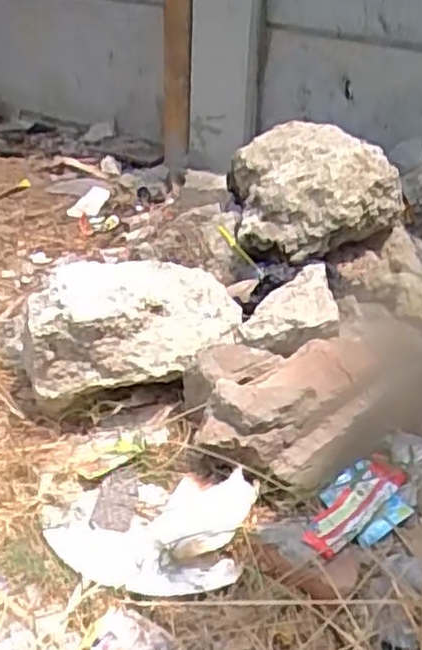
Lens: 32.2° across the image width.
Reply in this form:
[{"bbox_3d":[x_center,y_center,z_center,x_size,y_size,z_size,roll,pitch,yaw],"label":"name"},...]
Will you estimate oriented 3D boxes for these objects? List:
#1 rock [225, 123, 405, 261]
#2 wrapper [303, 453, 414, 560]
[{"bbox_3d":[0.199,-0.296,1.523,0.305,0.183,0.363,-4,32,-10],"label":"rock"},{"bbox_3d":[0.193,0.247,1.000,0.195,0.029,0.098,-20,38,-31],"label":"wrapper"}]

